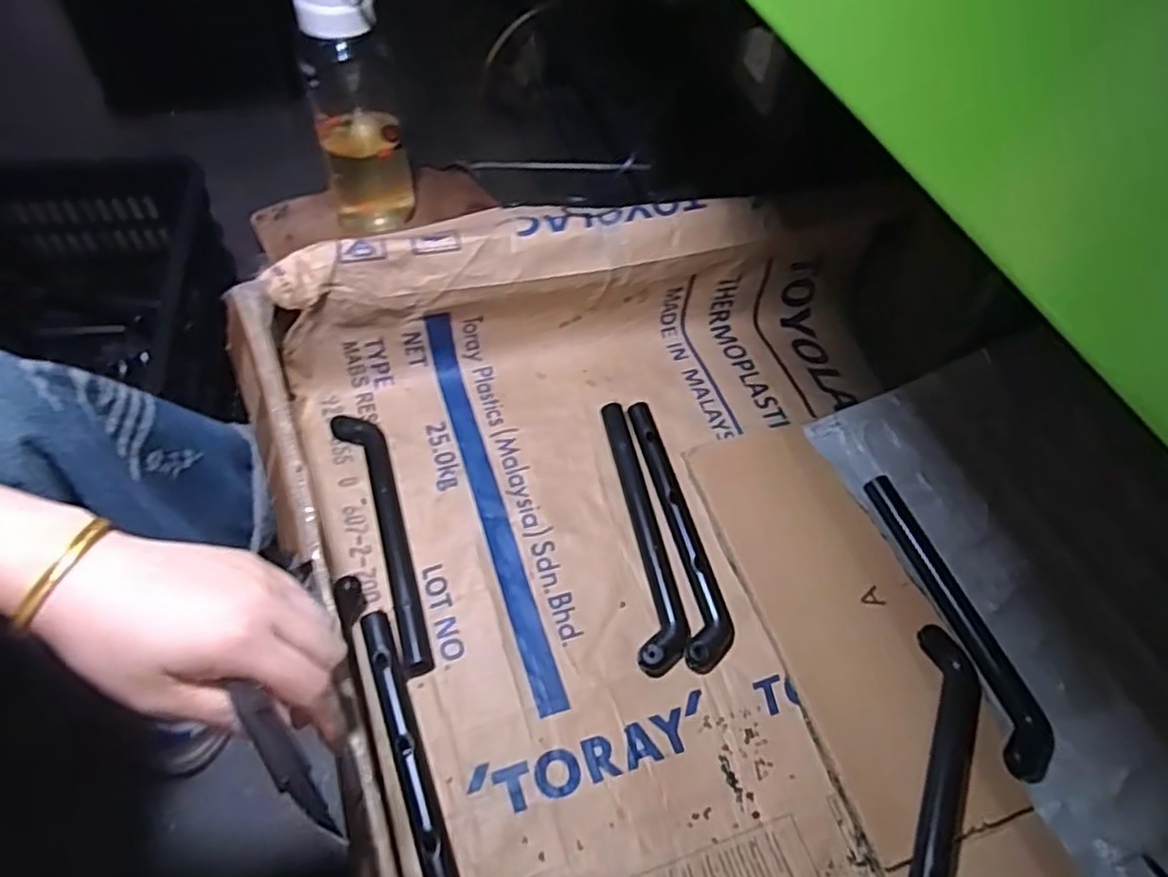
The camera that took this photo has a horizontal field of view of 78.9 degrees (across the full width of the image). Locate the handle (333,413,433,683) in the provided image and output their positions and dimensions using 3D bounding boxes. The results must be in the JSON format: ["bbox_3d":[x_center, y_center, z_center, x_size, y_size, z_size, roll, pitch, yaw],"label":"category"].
[{"bbox_3d":[-0.170,0.083,0.601,0.039,0.020,0.242,-15,59,-13],"label":"handle"}]

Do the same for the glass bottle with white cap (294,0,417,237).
[{"bbox_3d":[-0.237,-0.348,0.725,0.084,0.300,0.082,-11,59,-10],"label":"glass bottle with white cap"}]

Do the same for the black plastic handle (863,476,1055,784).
[{"bbox_3d":[0.305,0.141,0.581,0.040,0.024,0.249,-11,59,-10],"label":"black plastic handle"}]

